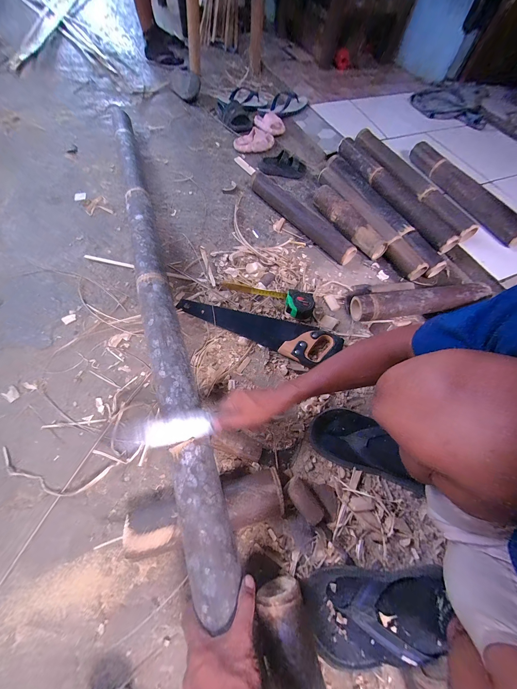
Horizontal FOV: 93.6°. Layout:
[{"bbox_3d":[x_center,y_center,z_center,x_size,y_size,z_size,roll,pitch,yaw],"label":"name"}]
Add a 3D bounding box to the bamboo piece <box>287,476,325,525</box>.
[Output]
[{"bbox_3d":[0.090,0.302,0.473,0.040,0.027,0.081,-37,71,-21],"label":"bamboo piece"}]

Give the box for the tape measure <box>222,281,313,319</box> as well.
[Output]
[{"bbox_3d":[0.026,-0.144,0.704,0.274,0.043,0.075,20,63,6],"label":"tape measure"}]

